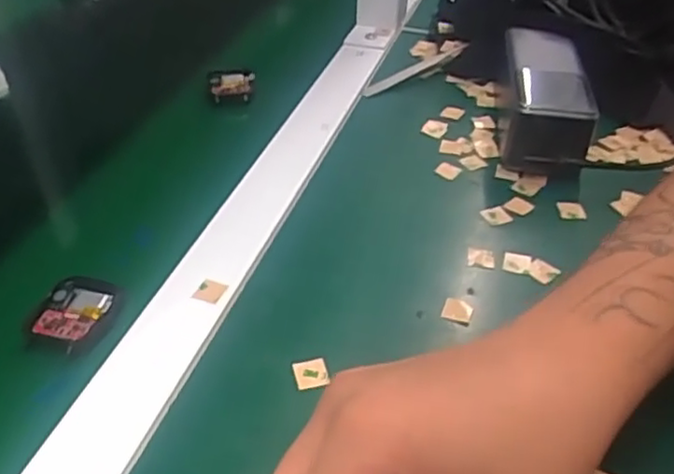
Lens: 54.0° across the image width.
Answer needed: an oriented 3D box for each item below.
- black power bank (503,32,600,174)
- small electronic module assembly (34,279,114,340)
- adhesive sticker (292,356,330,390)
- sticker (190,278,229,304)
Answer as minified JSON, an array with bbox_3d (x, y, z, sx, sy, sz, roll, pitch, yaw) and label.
[{"bbox_3d":[0.145,-0.097,0.464,0.055,0.049,0.133,8,41,7],"label":"black power bank"},{"bbox_3d":[-0.134,0.036,0.341,0.036,0.008,0.039,7,41,7],"label":"small electronic module assembly"},{"bbox_3d":[-0.012,0.065,0.317,0.016,0.005,0.014,-8,42,-10],"label":"adhesive sticker"},{"bbox_3d":[-0.068,0.029,0.355,0.016,0.004,0.014,15,61,22],"label":"sticker"}]

